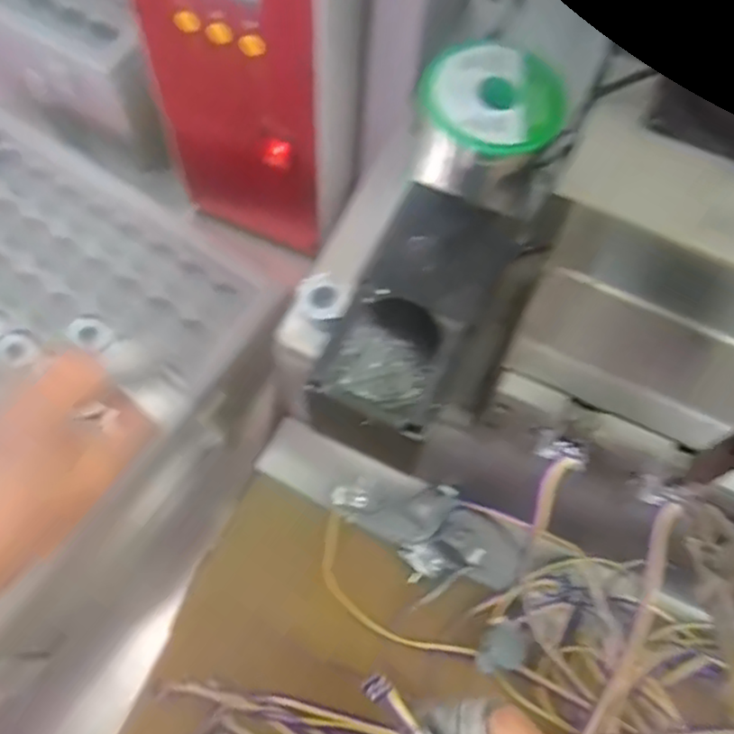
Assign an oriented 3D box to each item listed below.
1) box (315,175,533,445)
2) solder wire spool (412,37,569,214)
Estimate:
[{"bbox_3d":[0.020,-0.019,0.316,0.055,0.059,0.109,25,68,8],"label":"box"},{"bbox_3d":[0.060,-0.121,0.351,0.069,0.044,0.070,23,68,7],"label":"solder wire spool"}]

